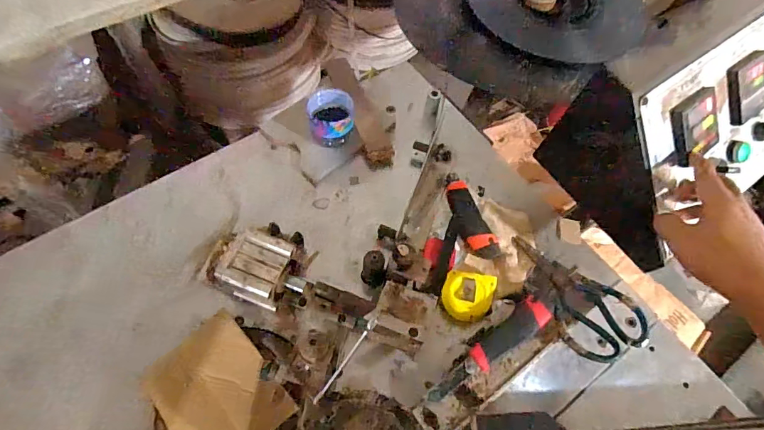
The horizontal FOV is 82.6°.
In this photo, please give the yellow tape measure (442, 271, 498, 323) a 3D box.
[{"bbox_3d":[0.122,0.119,0.618,0.074,0.031,0.073,8,62,0],"label":"yellow tape measure"}]

